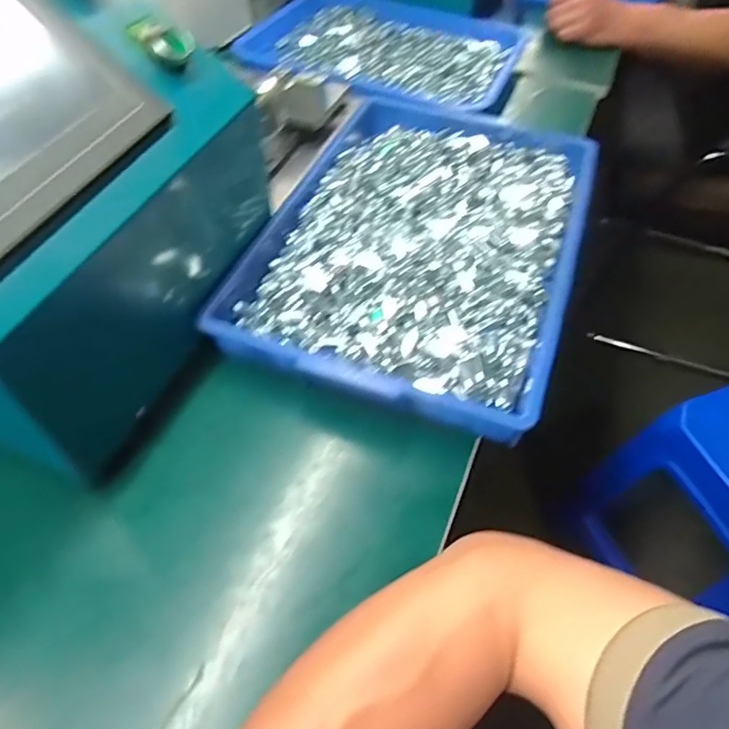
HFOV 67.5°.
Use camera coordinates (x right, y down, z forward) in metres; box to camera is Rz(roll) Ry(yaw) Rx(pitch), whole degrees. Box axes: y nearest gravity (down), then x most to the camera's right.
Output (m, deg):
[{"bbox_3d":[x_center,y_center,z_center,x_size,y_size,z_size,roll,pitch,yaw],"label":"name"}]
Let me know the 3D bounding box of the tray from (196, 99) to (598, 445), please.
[{"bbox_3d":[0.061,-0.137,0.567,0.307,0.054,0.437,15,54,9],"label":"tray"}]

